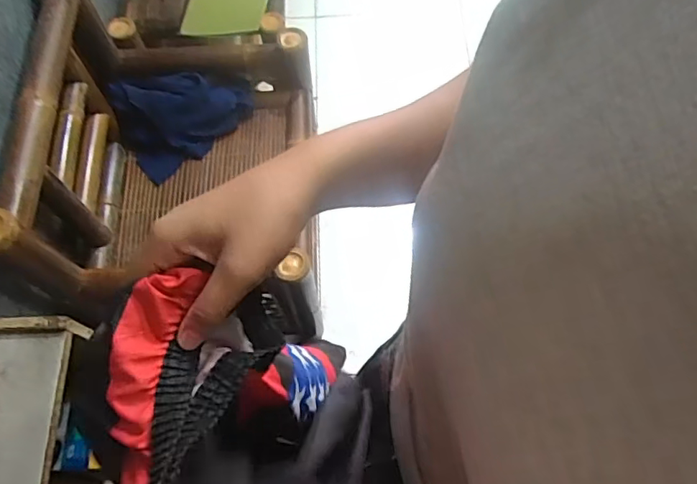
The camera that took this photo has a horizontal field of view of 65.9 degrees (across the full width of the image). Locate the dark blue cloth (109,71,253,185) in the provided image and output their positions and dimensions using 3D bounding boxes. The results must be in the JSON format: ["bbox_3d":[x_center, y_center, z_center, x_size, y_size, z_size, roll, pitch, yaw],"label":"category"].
[{"bbox_3d":[-0.366,-0.303,1.205,0.307,0.133,0.168,-35,71,-12],"label":"dark blue cloth"}]

